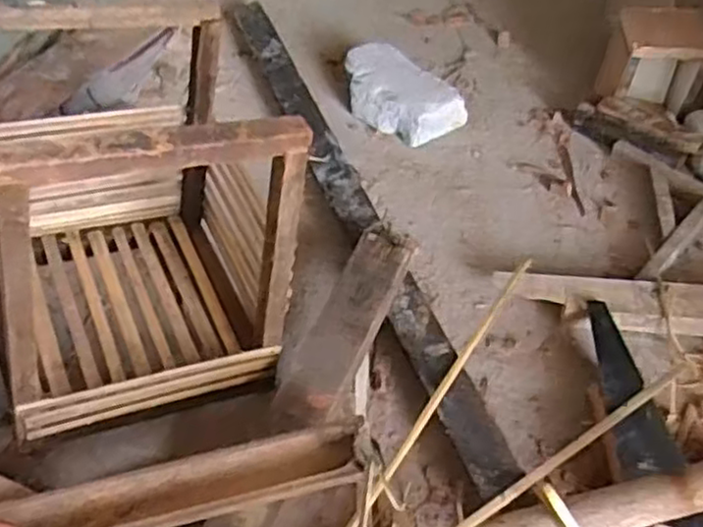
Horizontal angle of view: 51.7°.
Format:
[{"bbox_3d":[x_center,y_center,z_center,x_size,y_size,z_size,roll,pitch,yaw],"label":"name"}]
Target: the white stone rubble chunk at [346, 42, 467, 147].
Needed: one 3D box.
[{"bbox_3d":[0.073,-0.280,1.198,0.214,0.071,0.120,37,60,26],"label":"white stone rubble chunk"}]

